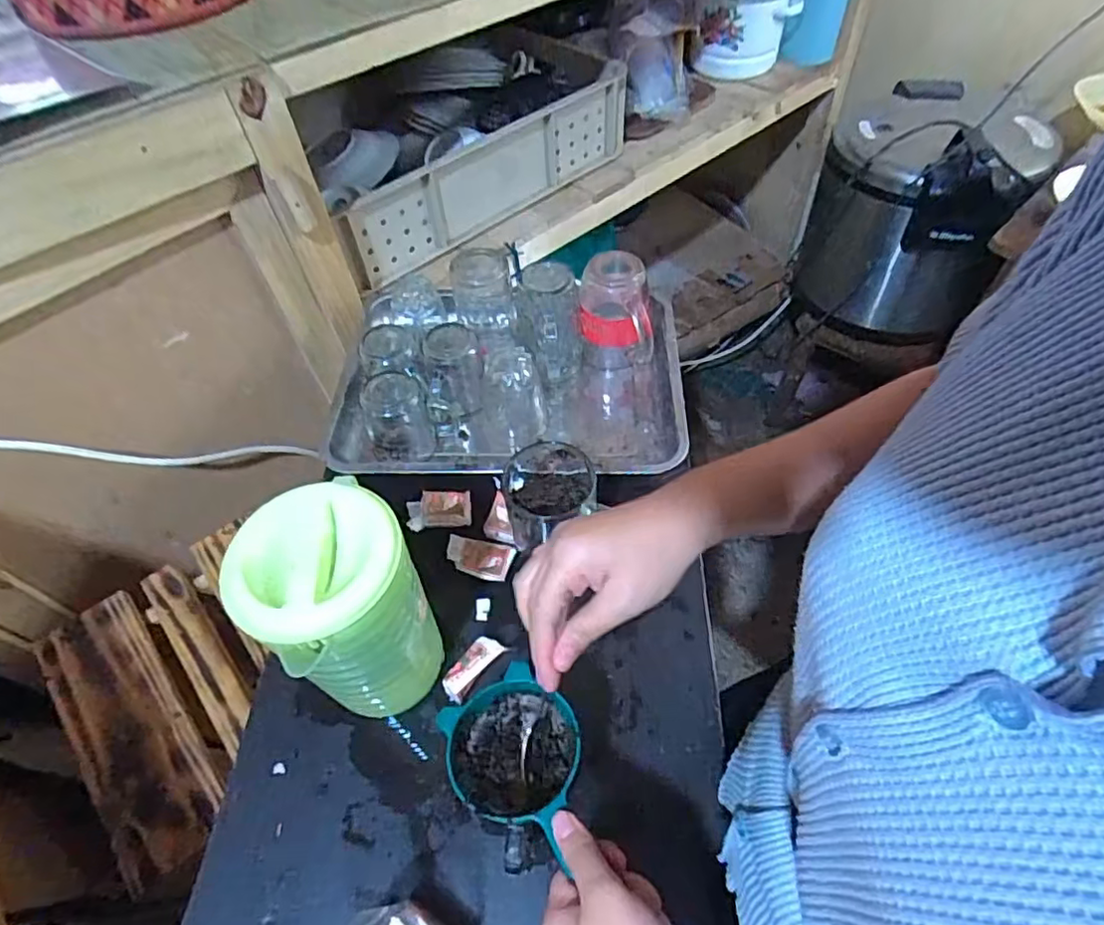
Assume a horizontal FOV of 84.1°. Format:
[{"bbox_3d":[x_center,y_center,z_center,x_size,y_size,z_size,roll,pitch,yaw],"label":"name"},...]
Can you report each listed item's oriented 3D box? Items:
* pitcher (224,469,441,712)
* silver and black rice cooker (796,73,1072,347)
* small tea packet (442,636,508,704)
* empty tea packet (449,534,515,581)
[{"bbox_3d":[-0.149,0.115,0.462,0.099,0.202,0.104,0,55,1],"label":"pitcher"},{"bbox_3d":[0.693,-0.485,1.190,0.320,0.364,0.374,27,59,18],"label":"silver and black rice cooker"},{"bbox_3d":[-0.067,0.171,0.514,0.028,0.014,0.062,27,44,18],"label":"small tea packet"},{"bbox_3d":[-0.070,0.090,0.585,0.063,0.007,0.034,14,65,8],"label":"empty tea packet"}]

